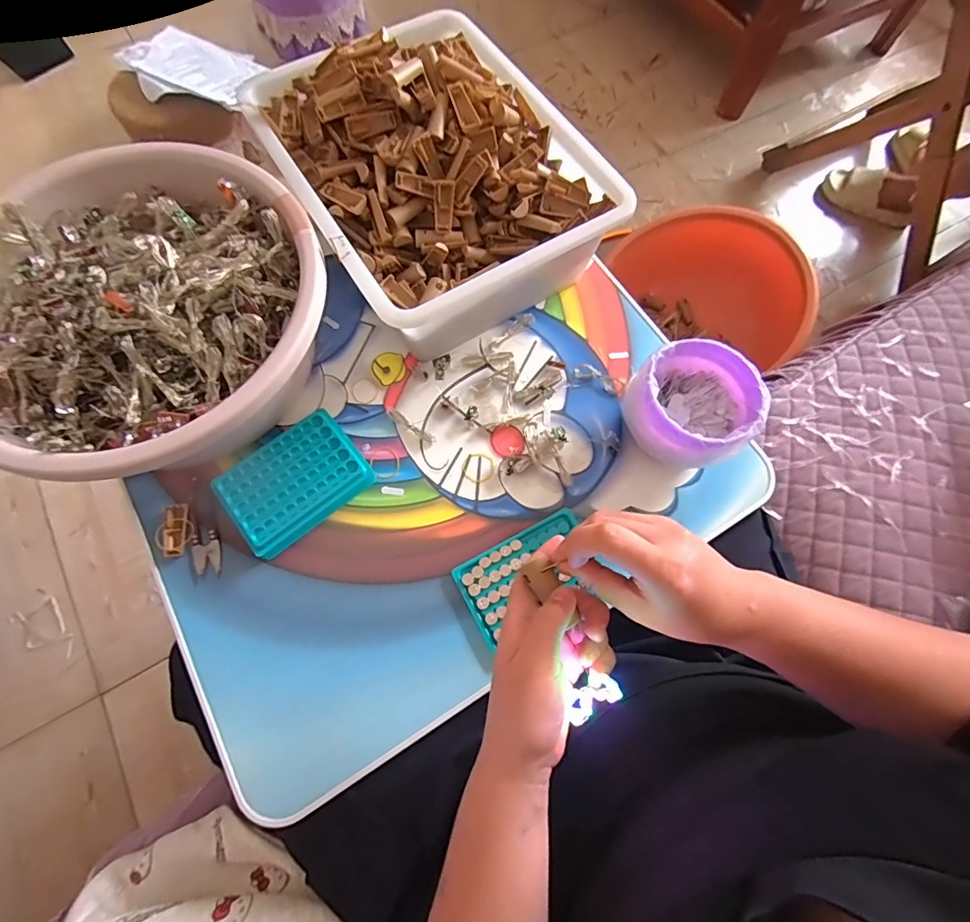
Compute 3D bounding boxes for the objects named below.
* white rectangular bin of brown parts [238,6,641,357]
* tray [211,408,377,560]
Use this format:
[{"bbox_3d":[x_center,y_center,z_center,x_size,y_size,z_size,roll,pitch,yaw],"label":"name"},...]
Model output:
[{"bbox_3d":[-0.063,-0.317,0.523,0.281,0.128,0.362,-30,74,-11],"label":"white rectangular bin of brown parts"},{"bbox_3d":[-0.187,0.020,0.464,0.131,0.020,0.096,-38,76,-13],"label":"tray"}]

